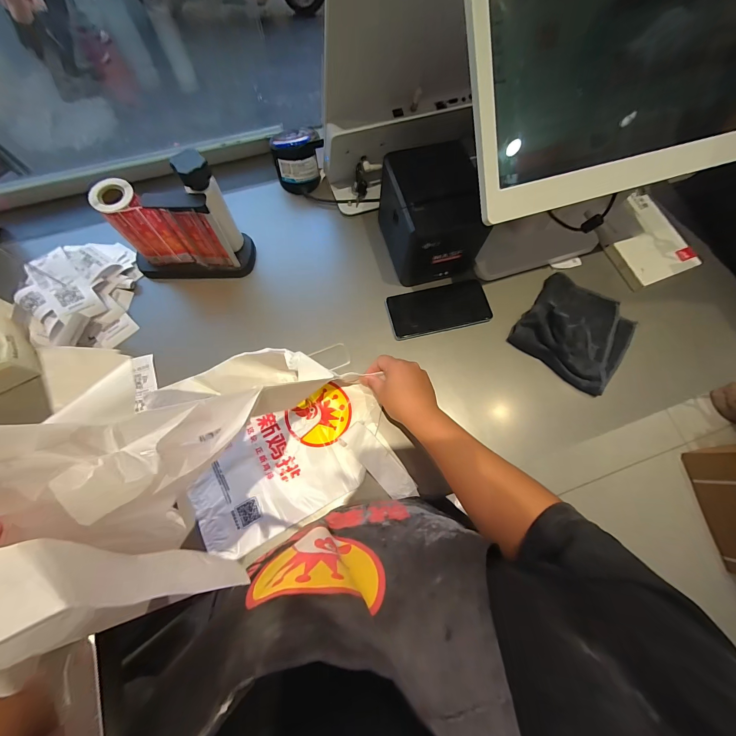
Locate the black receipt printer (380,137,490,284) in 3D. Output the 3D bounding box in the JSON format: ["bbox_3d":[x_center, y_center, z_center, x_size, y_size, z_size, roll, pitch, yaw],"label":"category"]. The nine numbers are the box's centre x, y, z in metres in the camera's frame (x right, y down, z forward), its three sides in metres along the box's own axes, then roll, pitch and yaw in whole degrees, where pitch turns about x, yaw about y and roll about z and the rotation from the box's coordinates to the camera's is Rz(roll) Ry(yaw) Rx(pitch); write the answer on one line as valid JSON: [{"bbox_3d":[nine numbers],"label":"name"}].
[{"bbox_3d":[0.096,-0.235,0.499,0.125,0.128,0.156,-13,74,-6],"label":"black receipt printer"}]

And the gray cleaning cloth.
[{"bbox_3d":[0.333,-0.065,0.504,0.156,0.030,0.161,39,76,9],"label":"gray cleaning cloth"}]

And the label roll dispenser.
[{"bbox_3d":[-0.278,-0.202,0.458,0.179,0.174,0.060,-3,73,-3],"label":"label roll dispenser"}]

